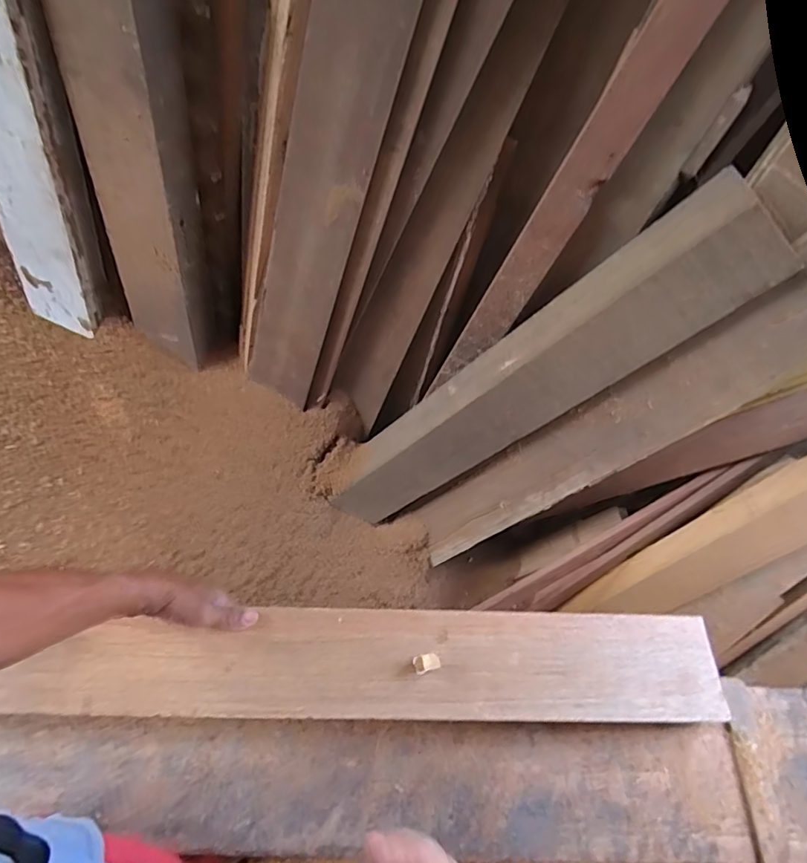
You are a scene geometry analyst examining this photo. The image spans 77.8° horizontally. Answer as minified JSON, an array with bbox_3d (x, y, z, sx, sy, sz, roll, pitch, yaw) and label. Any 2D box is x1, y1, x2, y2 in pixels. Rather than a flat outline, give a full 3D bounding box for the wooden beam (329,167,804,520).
[{"bbox_3d":[0.134,-0.038,0.765,0.141,0.781,0.070,36,40,-23],"label":"wooden beam"}]

